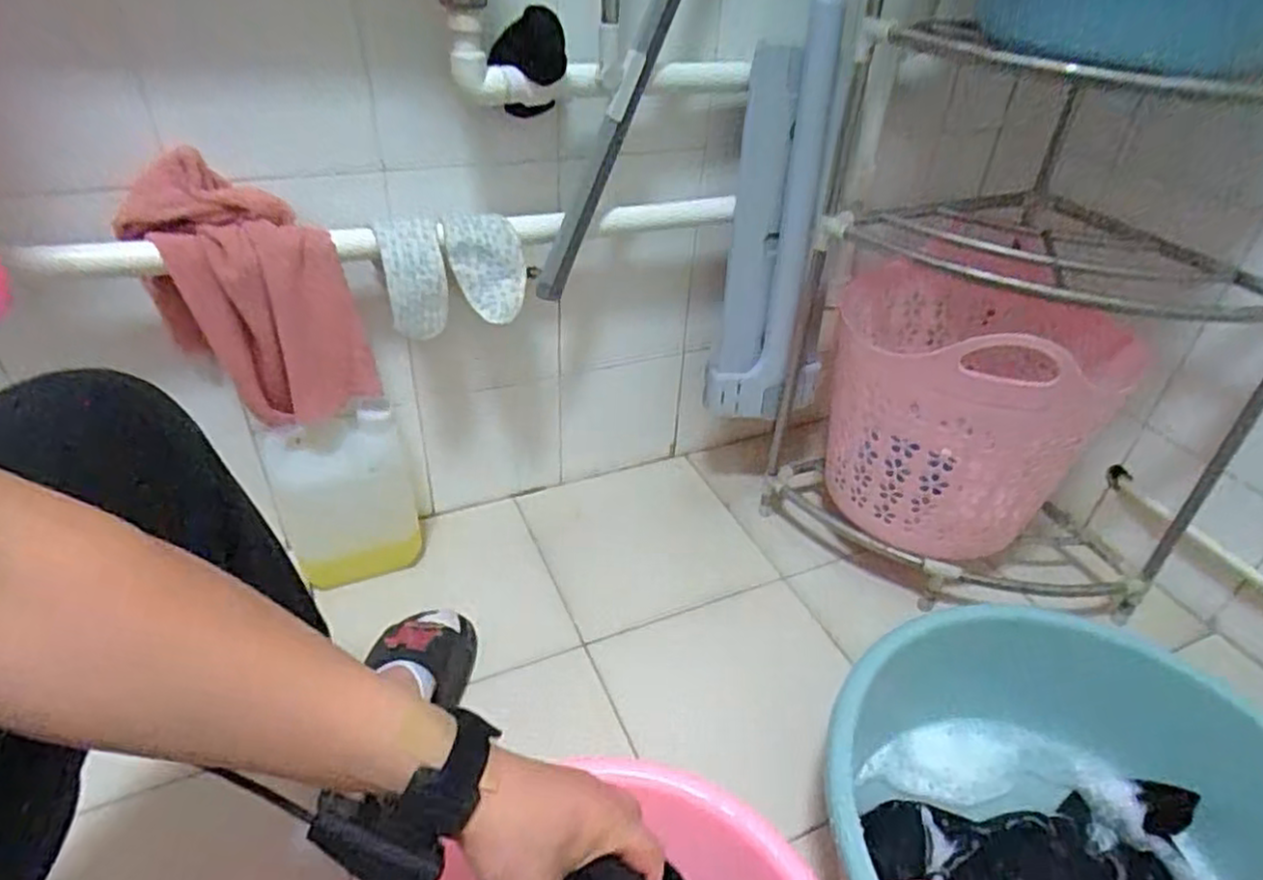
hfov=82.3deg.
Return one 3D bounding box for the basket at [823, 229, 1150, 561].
[{"bbox_3d":[0.405,-0.045,0.895,0.317,0.325,0.296,14,38,13],"label":"basket"}]

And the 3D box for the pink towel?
[{"bbox_3d":[-0.383,-0.139,0.749,0.193,0.260,0.067,-7,38,-15],"label":"pink towel"}]

